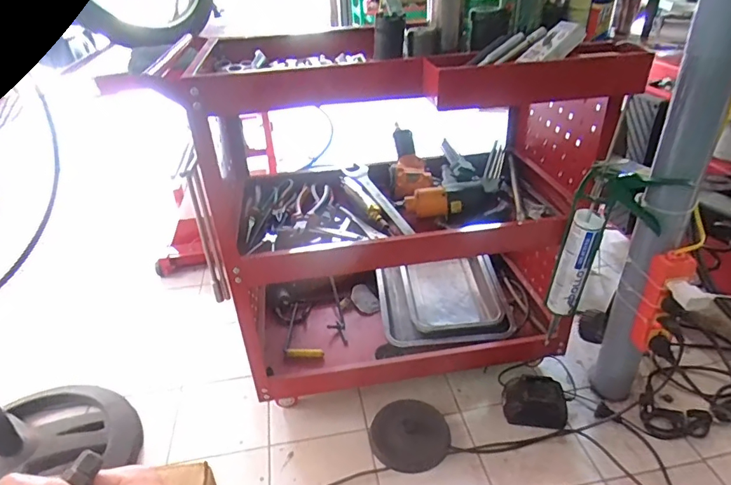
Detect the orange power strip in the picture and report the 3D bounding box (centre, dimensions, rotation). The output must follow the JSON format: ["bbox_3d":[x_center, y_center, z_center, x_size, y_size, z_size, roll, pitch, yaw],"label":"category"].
[{"bbox_3d":[0.517,0.114,0.849,0.063,0.211,0.043,20,39,33],"label":"orange power strip"}]

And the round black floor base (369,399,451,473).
[{"bbox_3d":[0.089,0.380,0.964,0.152,0.022,0.151,-2,32,1],"label":"round black floor base"}]

